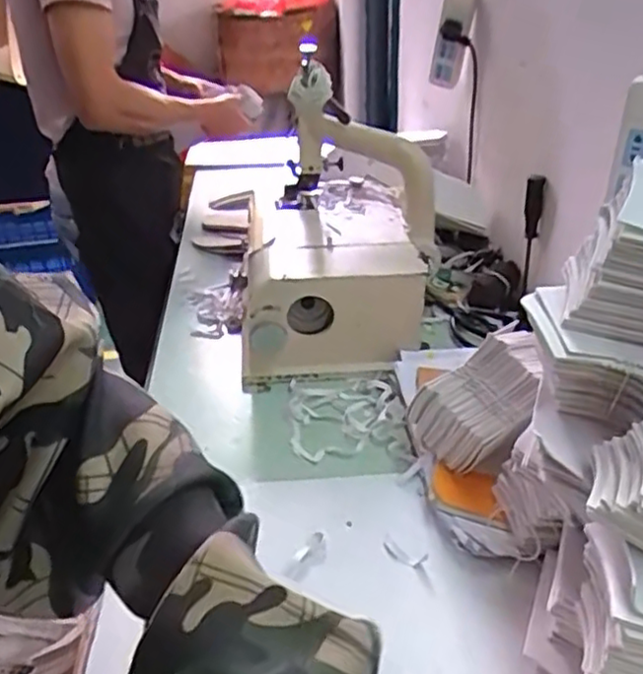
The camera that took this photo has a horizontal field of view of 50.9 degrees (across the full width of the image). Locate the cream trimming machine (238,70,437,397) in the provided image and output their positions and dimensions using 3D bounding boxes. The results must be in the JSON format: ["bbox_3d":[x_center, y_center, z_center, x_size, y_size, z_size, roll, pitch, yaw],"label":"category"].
[{"bbox_3d":[0.023,-0.139,0.903,0.238,0.289,0.316,3,33,8],"label":"cream trimming machine"}]

